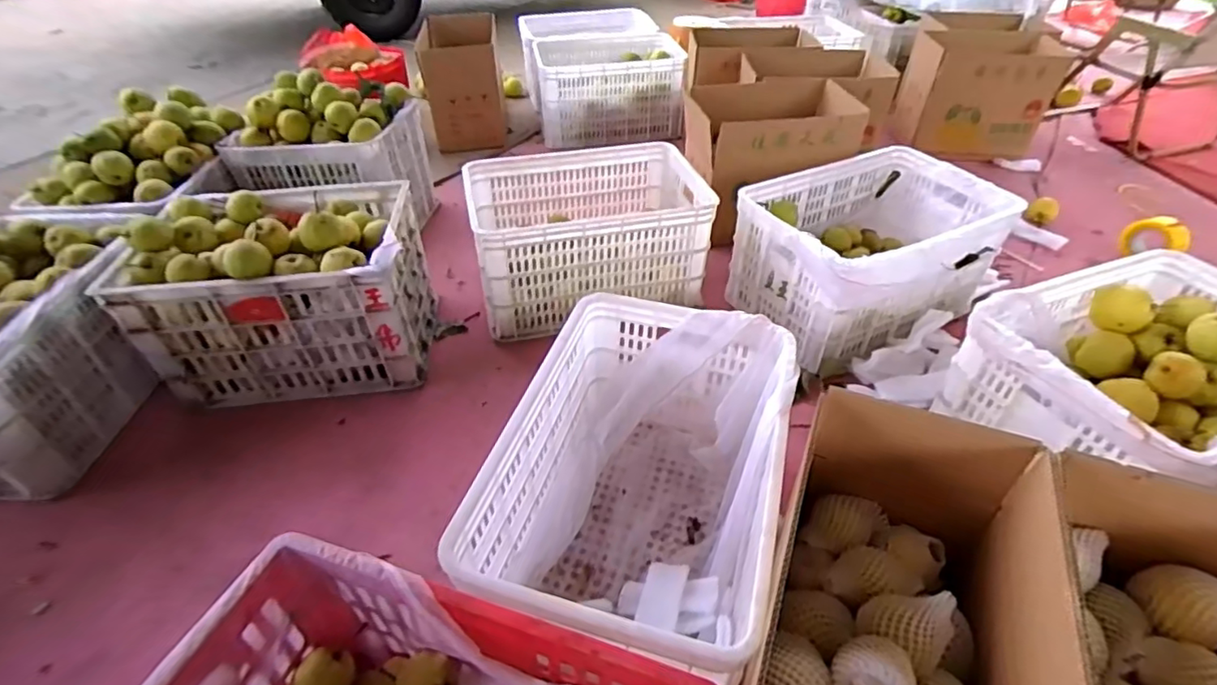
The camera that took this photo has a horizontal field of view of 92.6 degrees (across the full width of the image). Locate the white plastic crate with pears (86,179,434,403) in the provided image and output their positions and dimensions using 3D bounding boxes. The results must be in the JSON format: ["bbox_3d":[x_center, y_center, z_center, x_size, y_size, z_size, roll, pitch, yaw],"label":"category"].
[{"bbox_3d":[-0.661,-0.097,1.219,0.520,0.352,0.341,-9,43,-10],"label":"white plastic crate with pears"}]

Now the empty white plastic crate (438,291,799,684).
[{"bbox_3d":[0.052,0.215,0.868,0.351,0.287,0.535,13,43,14],"label":"empty white plastic crate"}]

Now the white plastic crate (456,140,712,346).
[{"bbox_3d":[-0.056,-0.260,1.408,0.524,0.271,0.378,-11,43,-12],"label":"white plastic crate"}]

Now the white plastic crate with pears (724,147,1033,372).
[{"bbox_3d":[0.581,-0.210,1.351,0.532,0.270,0.413,-24,47,-24],"label":"white plastic crate with pears"}]

